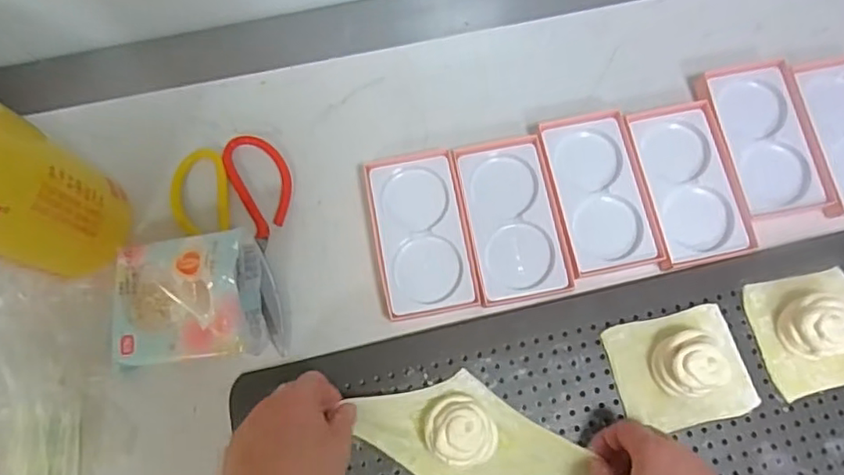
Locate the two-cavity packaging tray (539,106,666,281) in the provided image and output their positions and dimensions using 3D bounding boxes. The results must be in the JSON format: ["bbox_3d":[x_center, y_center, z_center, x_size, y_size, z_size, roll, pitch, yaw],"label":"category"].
[{"bbox_3d":[0.163,-0.041,0.569,0.084,0.024,0.146,-11,75,-3],"label":"two-cavity packaging tray"}]

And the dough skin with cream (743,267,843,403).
[{"bbox_3d":[0.345,0.078,0.520,0.101,0.042,0.100,-13,75,-3],"label":"dough skin with cream"}]

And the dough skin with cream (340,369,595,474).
[{"bbox_3d":[0.036,0.166,0.497,0.170,0.043,0.093,33,77,9],"label":"dough skin with cream"}]

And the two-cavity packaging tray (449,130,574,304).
[{"bbox_3d":[0.083,-0.017,0.564,0.081,0.021,0.147,-10,75,-2],"label":"two-cavity packaging tray"}]

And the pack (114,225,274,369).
[{"bbox_3d":[-0.207,0.054,0.533,0.127,0.056,0.105,-8,75,-2],"label":"pack"}]

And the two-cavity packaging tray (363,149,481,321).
[{"bbox_3d":[-0.002,-0.003,0.565,0.082,0.024,0.149,-10,75,-2],"label":"two-cavity packaging tray"}]

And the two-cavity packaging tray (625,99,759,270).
[{"bbox_3d":[0.246,-0.052,0.572,0.083,0.024,0.152,-9,75,-2],"label":"two-cavity packaging tray"}]

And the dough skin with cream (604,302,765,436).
[{"bbox_3d":[0.223,0.109,0.512,0.111,0.047,0.093,-13,75,-3],"label":"dough skin with cream"}]

